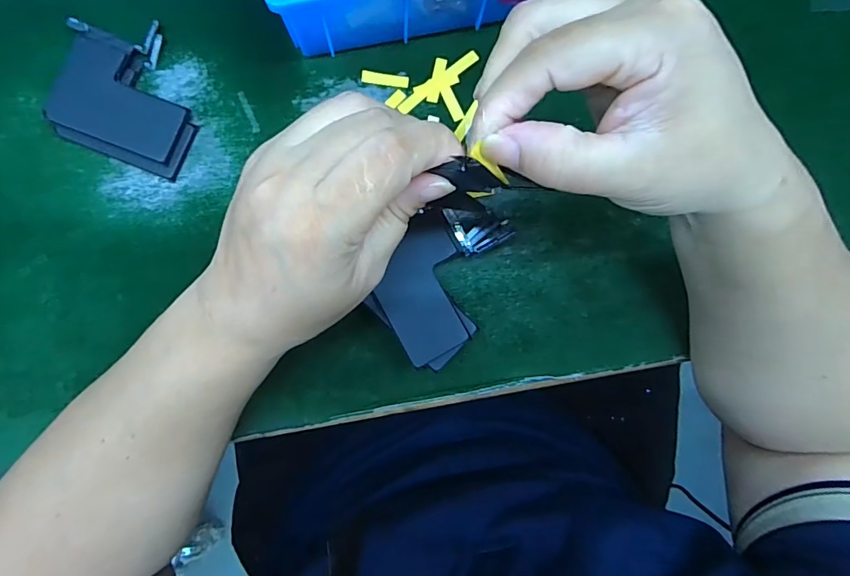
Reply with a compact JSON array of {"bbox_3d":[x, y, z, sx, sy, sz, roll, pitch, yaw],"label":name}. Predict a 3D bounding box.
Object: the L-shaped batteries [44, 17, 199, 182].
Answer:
[{"bbox_3d":[-0.180,-0.118,0.280,0.085,0.008,0.080,20,83,-3],"label":"L-shaped batteries"}]

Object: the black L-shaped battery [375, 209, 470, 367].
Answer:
[{"bbox_3d":[0.001,0.000,0.262,0.053,0.004,0.077,-24,88,-7],"label":"black L-shaped battery"}]

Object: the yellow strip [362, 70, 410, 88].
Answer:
[{"bbox_3d":[-0.026,-0.135,0.293,0.030,0.004,0.008,5,84,-4],"label":"yellow strip"}]

